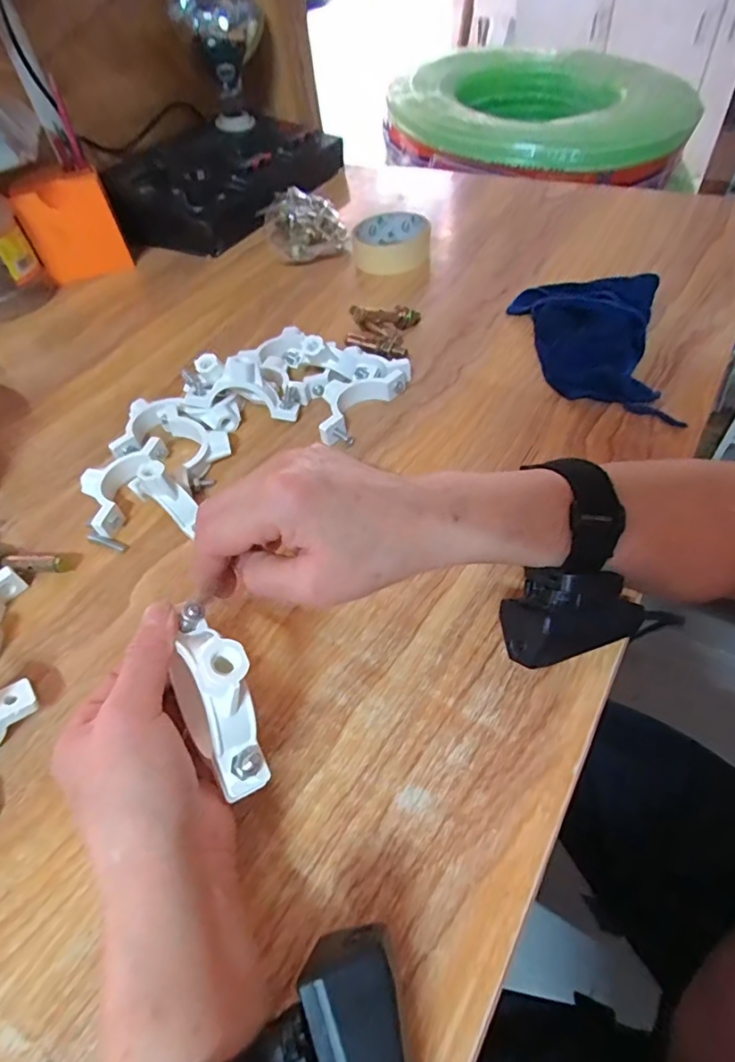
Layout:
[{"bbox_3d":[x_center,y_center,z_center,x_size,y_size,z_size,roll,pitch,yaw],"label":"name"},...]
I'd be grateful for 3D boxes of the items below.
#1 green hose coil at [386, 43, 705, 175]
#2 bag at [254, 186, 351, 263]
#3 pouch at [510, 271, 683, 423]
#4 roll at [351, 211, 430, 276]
[{"bbox_3d":[0.305,-0.727,0.904,0.471,0.109,0.443,15,55,17],"label":"green hose coil"},{"bbox_3d":[-0.078,-0.377,0.630,0.085,0.035,0.148,-17,52,-7],"label":"bag"},{"bbox_3d":[0.184,-0.161,0.431,0.121,0.032,0.179,6,53,10],"label":"pouch"},{"bbox_3d":[0.026,-0.324,0.584,0.085,0.029,0.096,0,52,6],"label":"roll"}]

